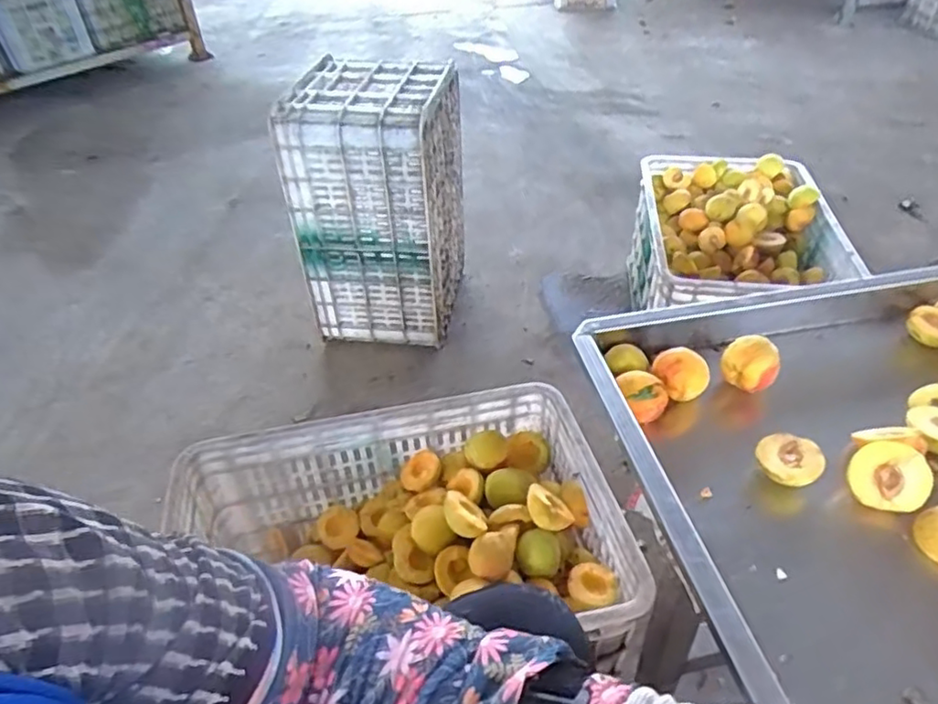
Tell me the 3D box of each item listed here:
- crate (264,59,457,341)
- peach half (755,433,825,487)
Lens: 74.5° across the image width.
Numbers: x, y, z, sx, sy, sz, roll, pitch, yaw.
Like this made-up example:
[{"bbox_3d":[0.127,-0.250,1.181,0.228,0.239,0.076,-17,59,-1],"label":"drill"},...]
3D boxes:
[{"bbox_3d":[-0.174,-0.287,1.293,0.271,0.522,0.305,4,42,9],"label":"crate"},{"bbox_3d":[0.310,0.113,0.605,0.059,0.041,0.057,24,49,27],"label":"peach half"}]

